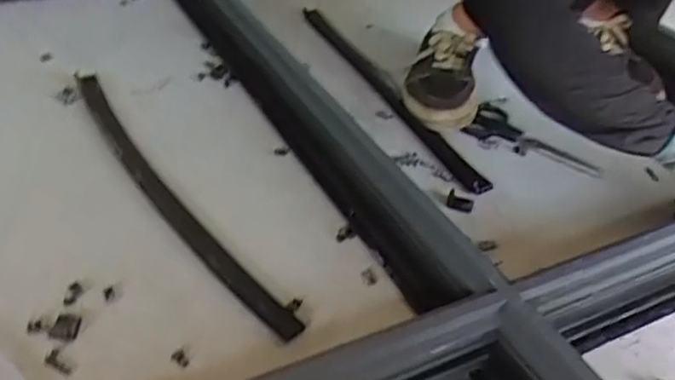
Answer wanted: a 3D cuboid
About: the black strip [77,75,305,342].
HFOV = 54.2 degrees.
[{"bbox_3d":[-0.210,-0.013,0.768,0.045,0.007,0.548,-22,45,-30],"label":"black strip"}]

